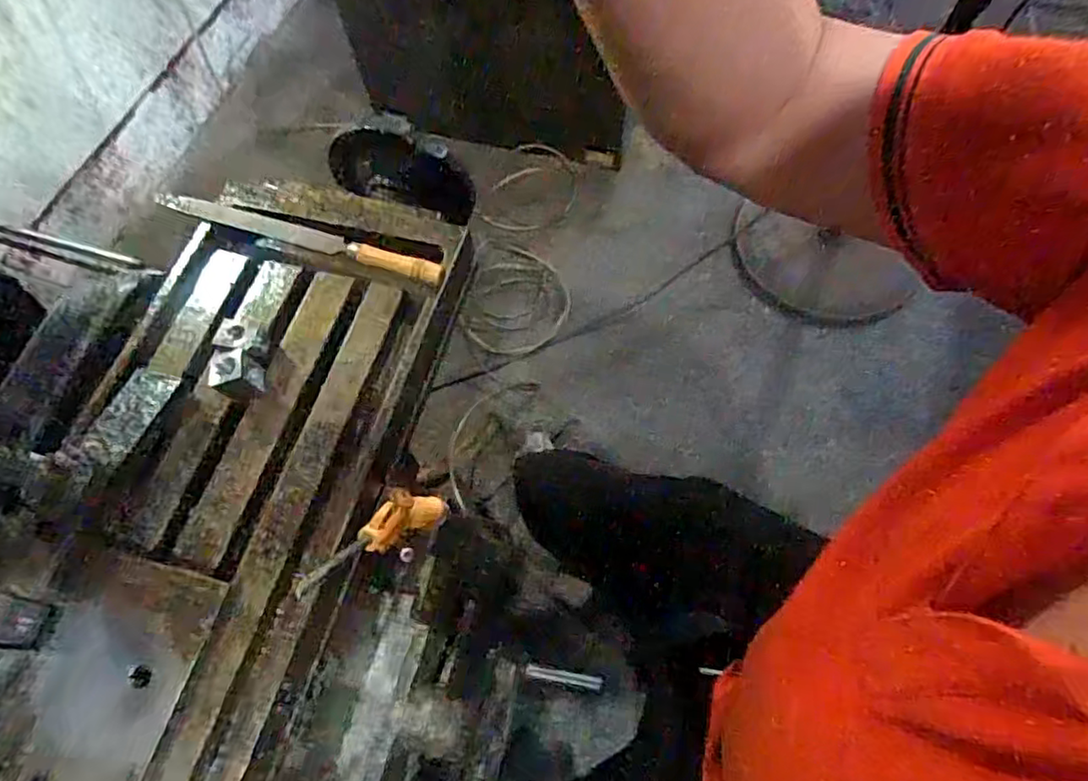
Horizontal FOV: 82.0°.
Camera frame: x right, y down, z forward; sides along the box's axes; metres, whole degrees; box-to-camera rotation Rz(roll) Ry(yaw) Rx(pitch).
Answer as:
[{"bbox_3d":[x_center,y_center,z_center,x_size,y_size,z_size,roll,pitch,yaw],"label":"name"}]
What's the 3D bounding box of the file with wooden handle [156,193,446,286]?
[{"bbox_3d":[-0.217,-0.138,0.550,0.282,0.023,0.023,17,66,10],"label":"file with wooden handle"}]

